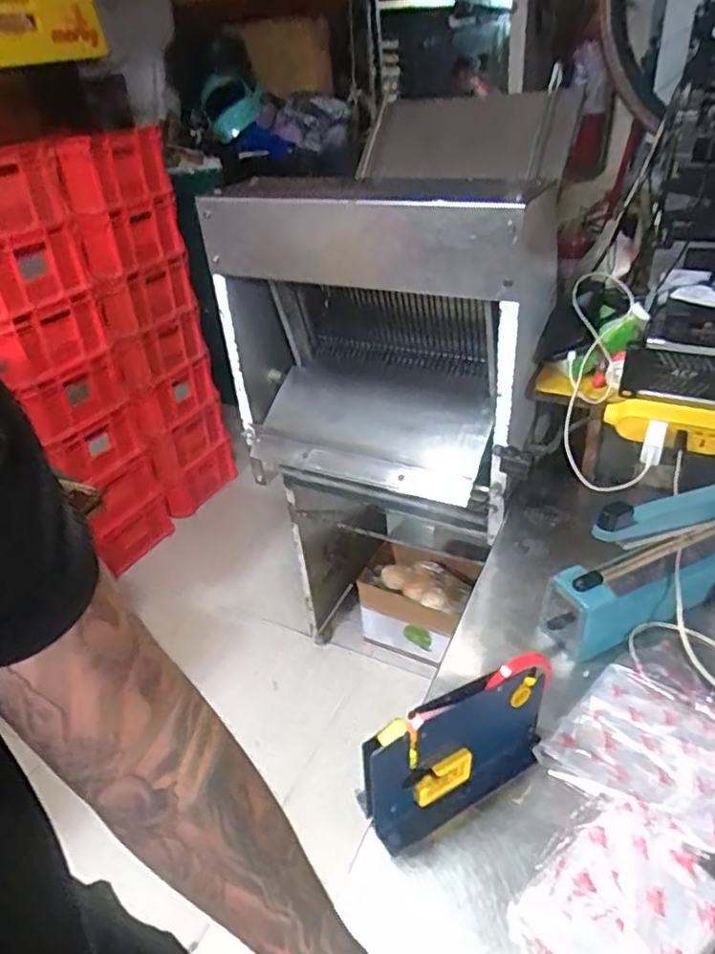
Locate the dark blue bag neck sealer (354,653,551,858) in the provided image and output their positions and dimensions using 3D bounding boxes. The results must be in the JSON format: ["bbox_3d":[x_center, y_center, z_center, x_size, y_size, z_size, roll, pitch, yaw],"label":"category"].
[{"bbox_3d":[0.108,0.275,0.634,0.217,0.145,0.056,-19,37,-20],"label":"dark blue bag neck sealer"}]

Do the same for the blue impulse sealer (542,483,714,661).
[{"bbox_3d":[0.433,0.093,0.816,0.390,0.195,0.072,-15,36,-15],"label":"blue impulse sealer"}]

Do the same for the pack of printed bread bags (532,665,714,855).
[{"bbox_3d":[0.314,0.287,0.660,0.172,0.035,0.182,-32,42,-33],"label":"pack of printed bread bags"}]

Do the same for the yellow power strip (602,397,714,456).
[{"bbox_3d":[0.446,-0.072,0.891,0.172,0.063,0.029,13,38,25],"label":"yellow power strip"}]

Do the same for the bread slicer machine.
[{"bbox_3d":[0.098,-0.327,1.306,0.609,0.593,0.608,12,38,24],"label":"bread slicer machine"}]

